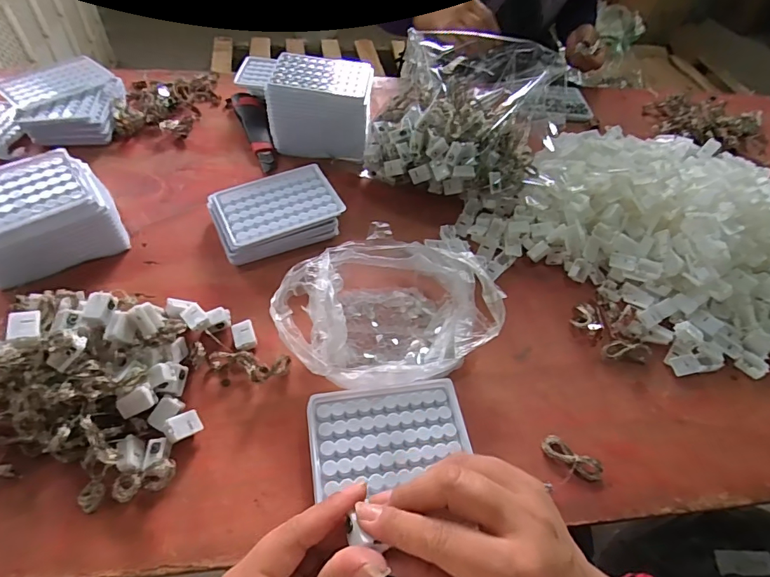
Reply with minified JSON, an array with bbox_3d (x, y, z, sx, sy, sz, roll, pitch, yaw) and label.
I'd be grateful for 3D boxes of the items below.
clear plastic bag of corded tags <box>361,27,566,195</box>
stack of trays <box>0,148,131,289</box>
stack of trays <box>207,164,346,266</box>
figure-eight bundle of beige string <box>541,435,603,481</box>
[{"bbox_3d":[0.103,-0.217,0.571,0.241,0.161,0.166,11,52,3],"label":"clear plastic bag of corded tags"},{"bbox_3d":[-0.365,-0.071,0.461,0.147,0.074,0.110,-32,61,-26],"label":"stack of trays"},{"bbox_3d":[-0.127,-0.086,0.517,0.141,0.042,0.105,-25,59,-23],"label":"stack of trays"},{"bbox_3d":[0.167,0.150,0.391,0.053,0.011,0.021,34,56,19],"label":"figure-eight bundle of beige string"}]

